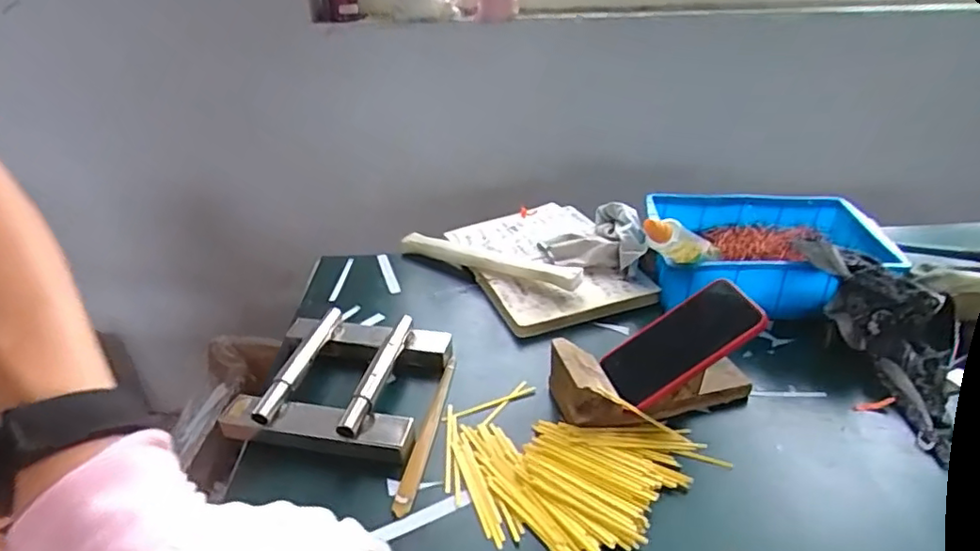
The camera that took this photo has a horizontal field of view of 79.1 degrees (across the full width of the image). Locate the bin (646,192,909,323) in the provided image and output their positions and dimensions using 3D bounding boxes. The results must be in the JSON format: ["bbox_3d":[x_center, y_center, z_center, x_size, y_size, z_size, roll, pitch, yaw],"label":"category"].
[{"bbox_3d":[0.373,-0.031,0.813,0.311,0.092,0.218,4,32,9],"label":"bin"}]

